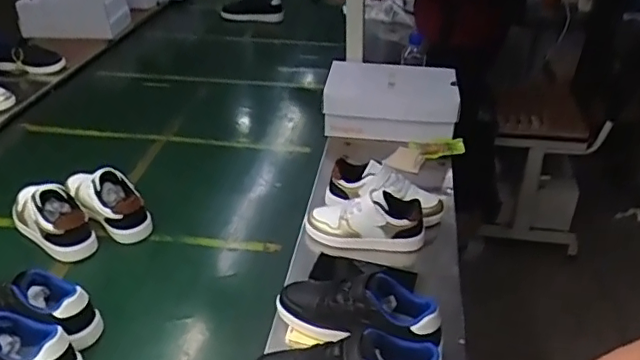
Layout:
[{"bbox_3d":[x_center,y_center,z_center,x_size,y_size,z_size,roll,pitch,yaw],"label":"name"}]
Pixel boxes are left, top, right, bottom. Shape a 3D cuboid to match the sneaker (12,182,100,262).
[{"bbox_3d":[-0.469,0.064,0.995,0.098,0.117,0.203,-24,40,-33],"label":"sneaker"}]

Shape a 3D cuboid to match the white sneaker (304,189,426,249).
[{"bbox_3d":[0.077,0.060,0.937,0.190,0.077,0.075,2,32,4],"label":"white sneaker"}]

